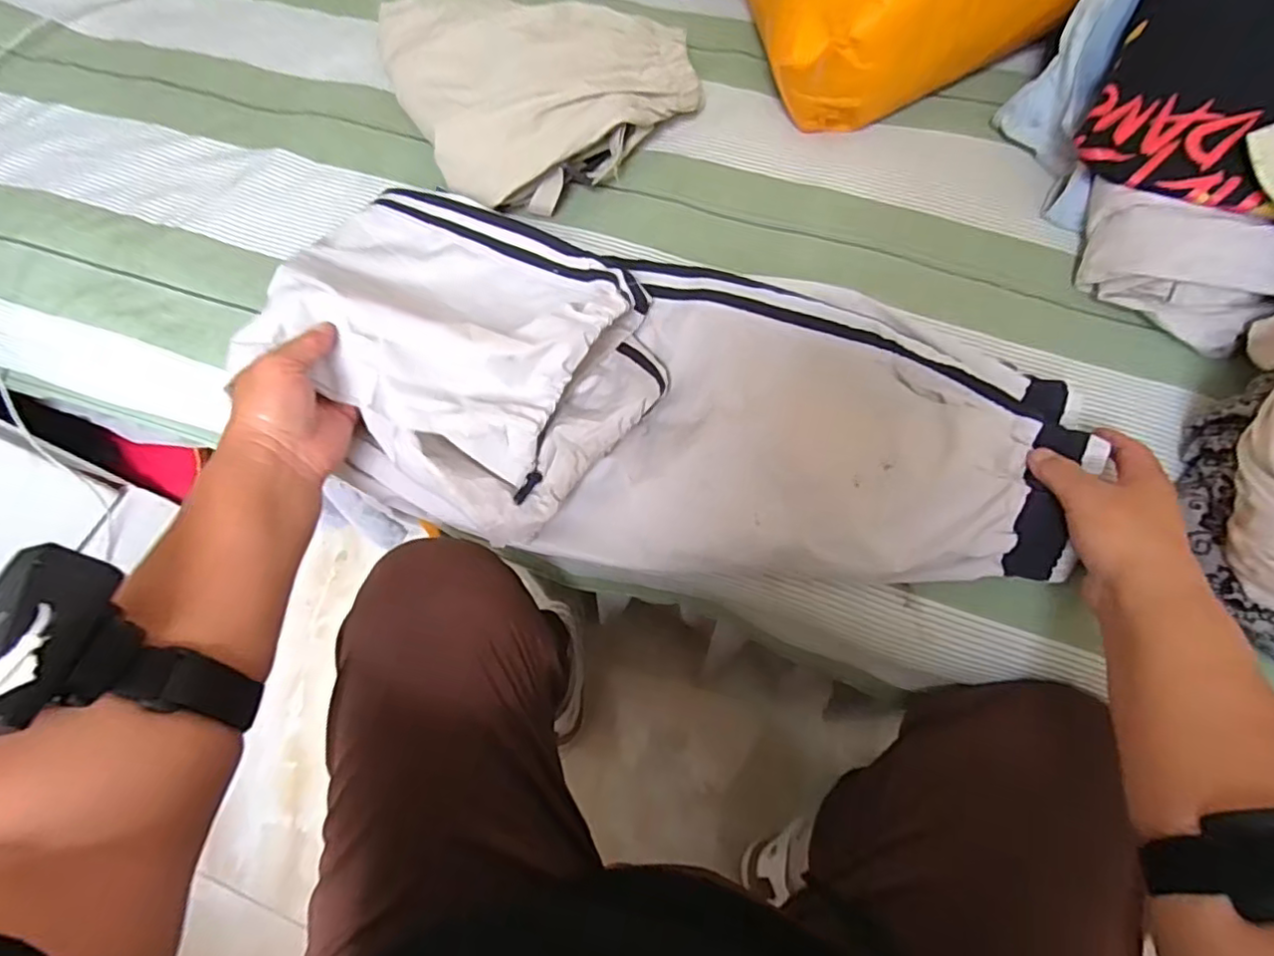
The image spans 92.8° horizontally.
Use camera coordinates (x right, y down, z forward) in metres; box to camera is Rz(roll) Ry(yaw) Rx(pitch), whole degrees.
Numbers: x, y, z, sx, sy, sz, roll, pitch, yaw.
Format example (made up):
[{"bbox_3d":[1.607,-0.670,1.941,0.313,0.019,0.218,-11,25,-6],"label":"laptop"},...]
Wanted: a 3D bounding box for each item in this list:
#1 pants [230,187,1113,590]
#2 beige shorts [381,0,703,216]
[{"bbox_3d":[0.015,-0.061,0.431,0.530,0.097,0.242,15,68,4],"label":"pants"},{"bbox_3d":[-0.097,-0.379,0.564,0.235,0.084,0.271,-27,69,-10],"label":"beige shorts"}]

